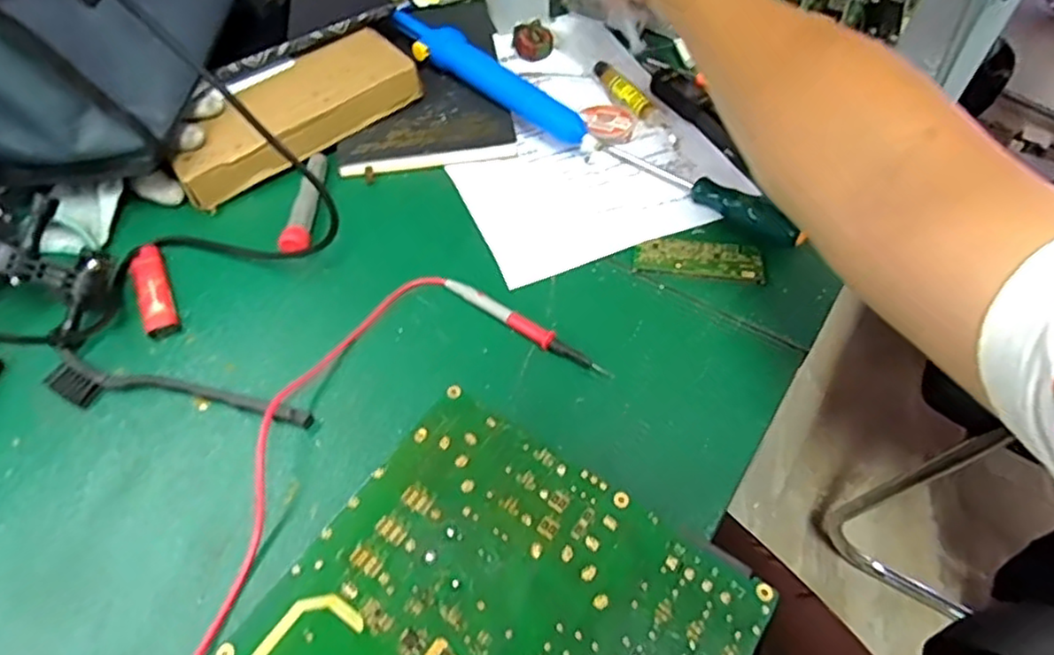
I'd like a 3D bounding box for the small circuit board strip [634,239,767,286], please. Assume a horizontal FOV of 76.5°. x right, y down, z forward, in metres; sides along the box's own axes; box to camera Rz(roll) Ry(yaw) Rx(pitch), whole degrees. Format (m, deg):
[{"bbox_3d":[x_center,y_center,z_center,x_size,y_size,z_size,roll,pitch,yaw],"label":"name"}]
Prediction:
[{"bbox_3d":[0.123,-0.048,0.477,0.089,0.005,0.034,9,56,4],"label":"small circuit board strip"}]

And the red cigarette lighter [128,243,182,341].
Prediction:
[{"bbox_3d":[-0.256,-0.026,0.457,0.023,0.009,0.079,-24,60,-17],"label":"red cigarette lighter"}]

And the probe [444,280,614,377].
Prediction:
[{"bbox_3d":[-0.002,-0.001,0.441,0.128,0.009,0.013,33,61,19],"label":"probe"}]

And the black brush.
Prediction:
[{"bbox_3d":[-0.214,0.044,0.405,0.167,0.009,0.028,12,57,6],"label":"black brush"}]

